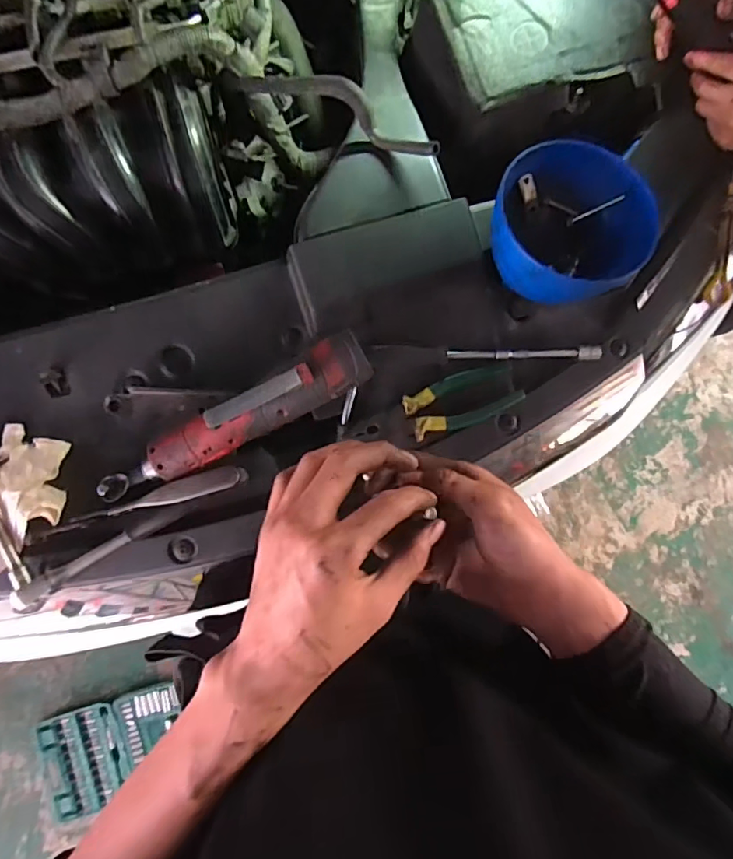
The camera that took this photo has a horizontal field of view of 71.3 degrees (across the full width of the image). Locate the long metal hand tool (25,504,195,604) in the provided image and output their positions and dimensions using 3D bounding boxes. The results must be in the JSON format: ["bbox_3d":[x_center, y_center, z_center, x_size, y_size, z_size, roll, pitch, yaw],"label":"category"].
[{"bbox_3d":[-0.243,0.111,0.485,0.169,0.017,0.020,-30,90,-7],"label":"long metal hand tool"}]

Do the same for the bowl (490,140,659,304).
[{"bbox_3d":[0.188,-0.196,0.494,0.145,0.098,0.142,0,86,-6],"label":"bowl"}]

